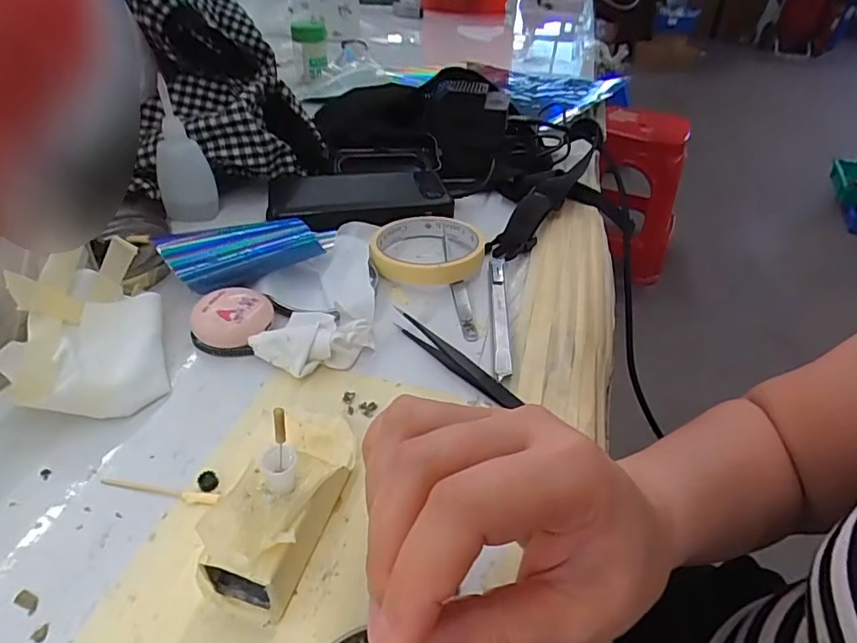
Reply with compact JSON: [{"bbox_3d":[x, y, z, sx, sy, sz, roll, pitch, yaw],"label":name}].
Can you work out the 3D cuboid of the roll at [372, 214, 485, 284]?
[{"bbox_3d":[-0.002,-0.060,0.412,0.084,0.021,0.088,3,39,-2],"label":"roll"}]

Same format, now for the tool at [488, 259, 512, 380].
[{"bbox_3d":[0.050,-0.008,0.366,0.011,0.005,0.137,5,39,1],"label":"tool"}]

